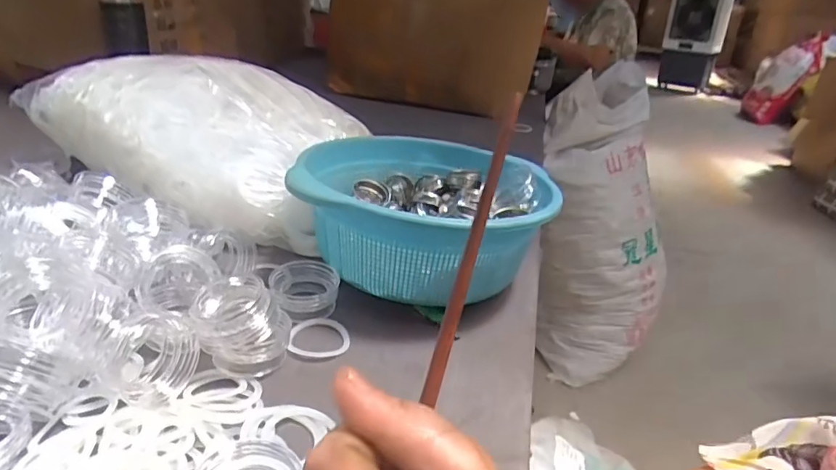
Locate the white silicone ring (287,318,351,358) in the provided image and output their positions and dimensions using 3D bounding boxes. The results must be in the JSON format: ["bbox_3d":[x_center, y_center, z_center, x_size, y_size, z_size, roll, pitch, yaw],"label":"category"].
[{"bbox_3d":[-0.092,0.095,0.499,0.055,0.013,0.050,5,27,-3],"label":"white silicone ring"}]

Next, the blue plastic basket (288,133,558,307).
[{"bbox_3d":[0.006,-0.020,0.615,0.268,0.132,0.286,12,28,10],"label":"blue plastic basket"}]

